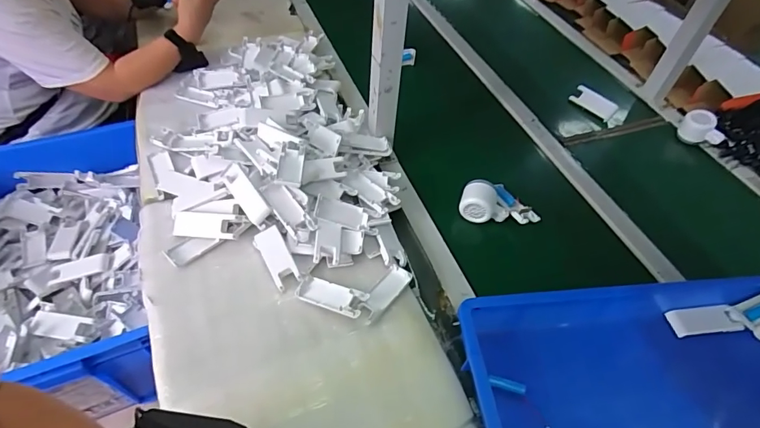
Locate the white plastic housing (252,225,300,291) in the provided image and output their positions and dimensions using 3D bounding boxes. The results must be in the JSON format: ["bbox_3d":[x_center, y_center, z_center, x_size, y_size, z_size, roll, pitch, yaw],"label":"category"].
[{"bbox_3d":[-0.154,0.066,0.658,0.040,0.014,0.100,-32,64,-9],"label":"white plastic housing"}]

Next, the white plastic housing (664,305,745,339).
[{"bbox_3d":[0.475,0.157,0.641,0.105,0.013,0.037,-4,52,-8],"label":"white plastic housing"}]

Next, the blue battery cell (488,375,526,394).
[{"bbox_3d":[0.163,0.219,0.560,0.045,0.012,0.011,14,51,7],"label":"blue battery cell"}]

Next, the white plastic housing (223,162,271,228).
[{"bbox_3d":[-0.209,-0.031,0.683,0.037,0.019,0.112,-38,74,1],"label":"white plastic housing"}]

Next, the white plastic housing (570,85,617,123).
[{"bbox_3d":[0.496,-0.255,1.007,0.106,0.048,0.017,31,53,-1],"label":"white plastic housing"}]

